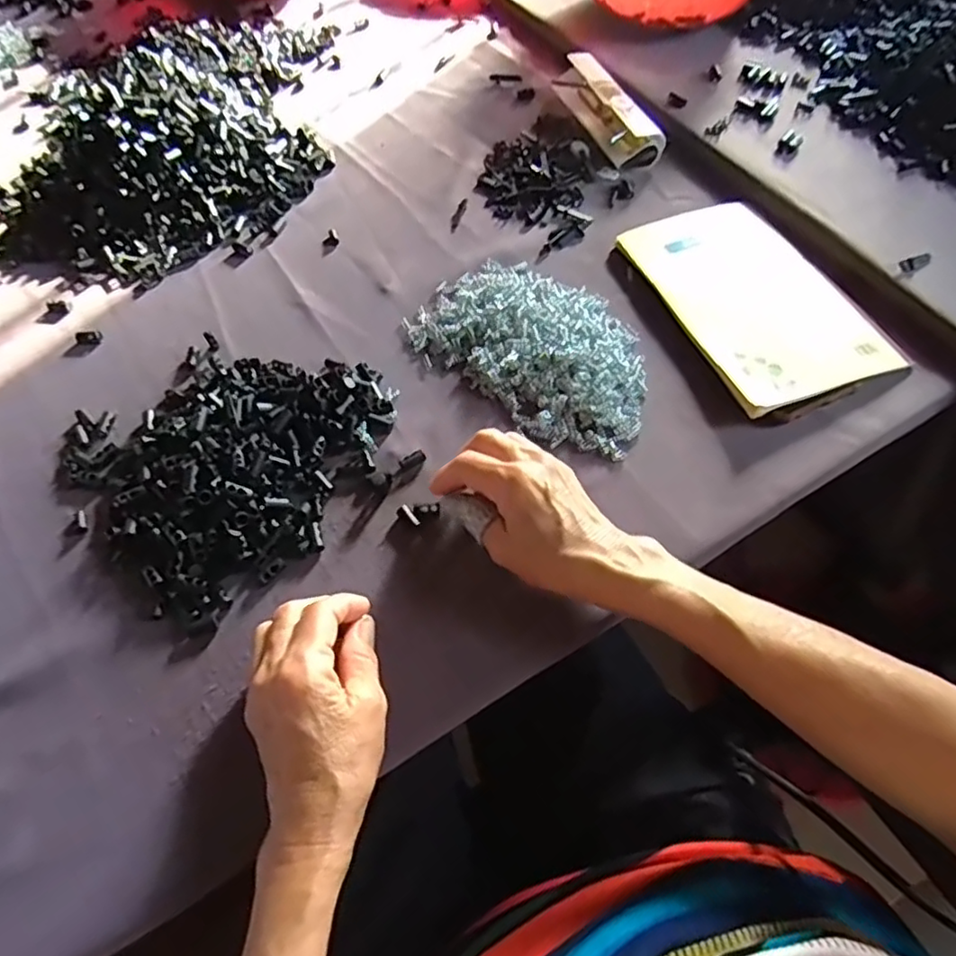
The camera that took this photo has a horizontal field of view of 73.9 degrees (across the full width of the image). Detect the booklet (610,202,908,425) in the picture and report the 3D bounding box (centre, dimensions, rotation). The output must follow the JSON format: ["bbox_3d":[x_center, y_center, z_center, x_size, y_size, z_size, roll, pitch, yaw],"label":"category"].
[{"bbox_3d":[0.218,-0.144,0.506,0.142,0.019,0.213,-21,61,-10],"label":"booklet"}]

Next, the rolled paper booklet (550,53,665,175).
[{"bbox_3d":[0.126,-0.361,0.622,0.044,0.033,0.147,-21,61,-10],"label":"rolled paper booklet"}]

